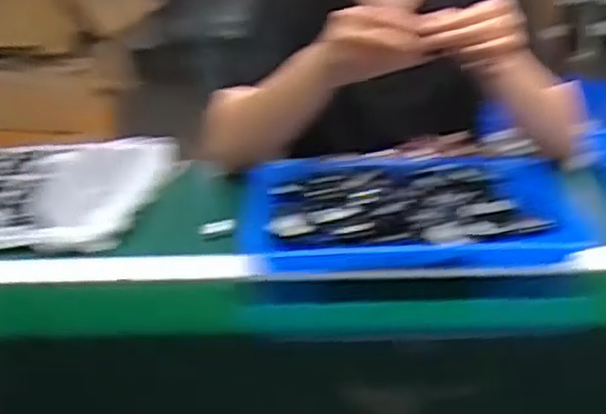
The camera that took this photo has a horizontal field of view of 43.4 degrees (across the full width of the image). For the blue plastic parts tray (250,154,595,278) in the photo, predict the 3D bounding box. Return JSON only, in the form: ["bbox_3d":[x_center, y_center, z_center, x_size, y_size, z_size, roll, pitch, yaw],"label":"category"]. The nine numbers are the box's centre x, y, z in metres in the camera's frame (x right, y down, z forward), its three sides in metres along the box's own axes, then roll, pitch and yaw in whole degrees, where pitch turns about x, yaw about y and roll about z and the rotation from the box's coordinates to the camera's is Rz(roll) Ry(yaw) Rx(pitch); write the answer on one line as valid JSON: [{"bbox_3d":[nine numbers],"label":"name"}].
[{"bbox_3d":[0.114,-0.005,0.828,0.342,0.039,0.249,1,25,4],"label":"blue plastic parts tray"}]

